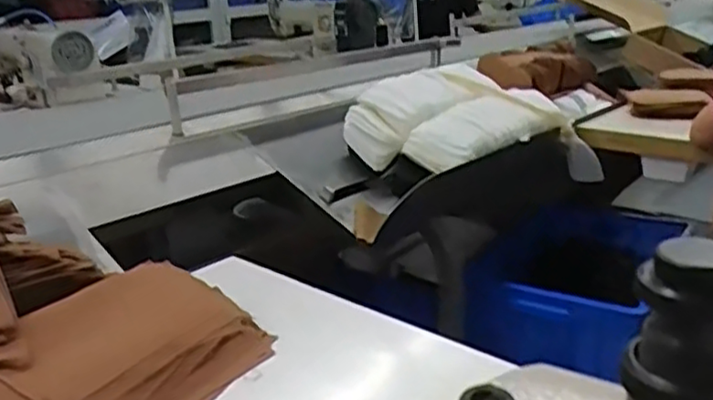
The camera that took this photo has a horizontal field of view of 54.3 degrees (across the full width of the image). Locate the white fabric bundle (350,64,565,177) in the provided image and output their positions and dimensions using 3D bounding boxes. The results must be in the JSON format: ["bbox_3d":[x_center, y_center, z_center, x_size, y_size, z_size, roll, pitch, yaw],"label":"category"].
[{"bbox_3d":[0.201,-0.164,1.301,0.401,0.129,0.214,-17,24,-37],"label":"white fabric bundle"}]

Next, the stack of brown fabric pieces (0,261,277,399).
[{"bbox_3d":[-0.189,0.129,0.538,0.144,0.064,0.253,7,21,27],"label":"stack of brown fabric pieces"}]

